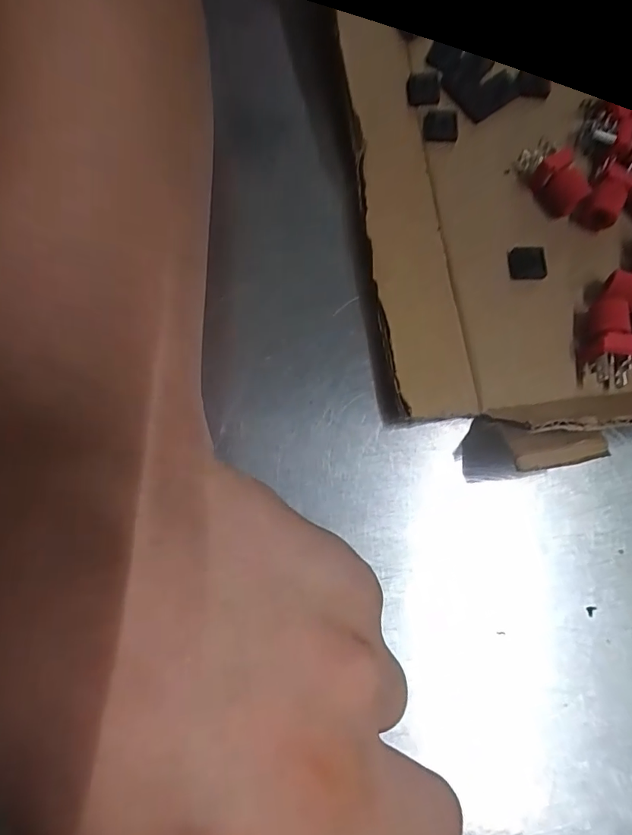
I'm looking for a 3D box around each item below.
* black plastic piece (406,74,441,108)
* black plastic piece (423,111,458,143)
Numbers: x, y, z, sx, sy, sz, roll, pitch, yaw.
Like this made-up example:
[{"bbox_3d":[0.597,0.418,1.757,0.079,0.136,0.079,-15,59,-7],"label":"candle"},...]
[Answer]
[{"bbox_3d":[0.048,-0.149,0.215,0.015,0.004,0.015,2,77,0],"label":"black plastic piece"},{"bbox_3d":[0.056,-0.131,0.214,0.015,0.004,0.013,7,77,1],"label":"black plastic piece"}]

